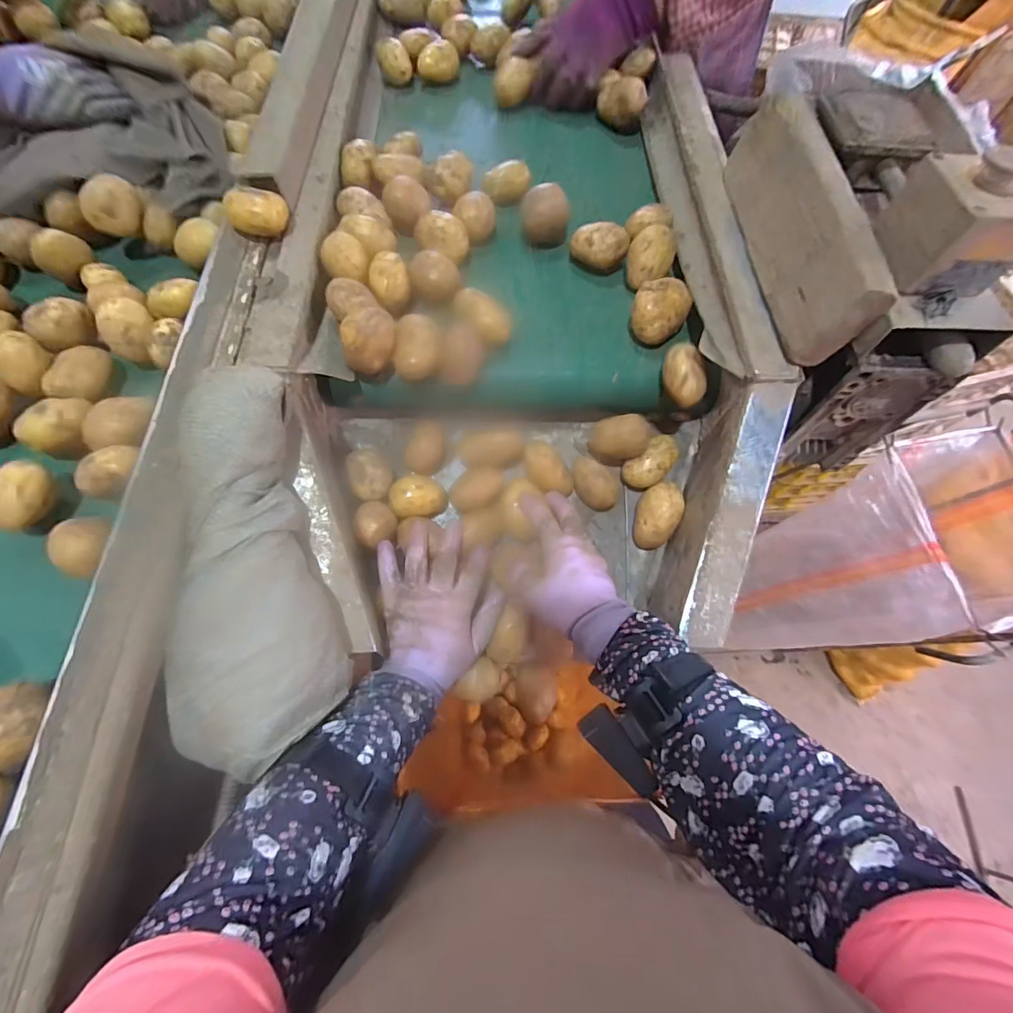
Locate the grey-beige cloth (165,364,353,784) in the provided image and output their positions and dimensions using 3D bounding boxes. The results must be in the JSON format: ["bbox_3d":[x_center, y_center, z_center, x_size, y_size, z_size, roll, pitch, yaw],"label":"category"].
[{"bbox_3d":[-0.188,0.037,0.345,0.105,0.071,0.285,-9,81,-6],"label":"grey-beige cloth"}]

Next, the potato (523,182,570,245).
[{"bbox_3d":[0.045,-0.328,0.526,0.051,0.050,0.048,-2,68,-3],"label":"potato"}]

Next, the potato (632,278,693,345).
[{"bbox_3d":[0.157,-0.200,0.474,0.052,0.045,0.061,33,70,10],"label":"potato"}]

